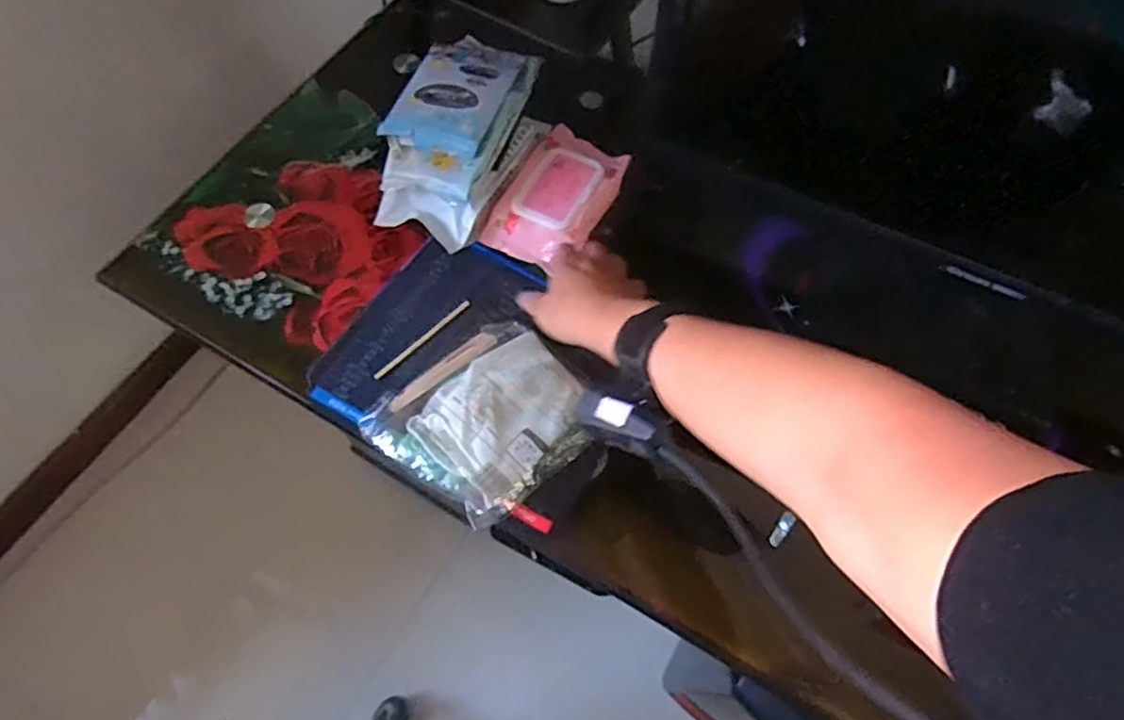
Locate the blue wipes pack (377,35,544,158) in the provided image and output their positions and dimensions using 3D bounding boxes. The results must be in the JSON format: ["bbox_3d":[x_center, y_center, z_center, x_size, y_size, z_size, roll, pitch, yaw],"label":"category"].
[{"bbox_3d":[-0.094,-0.255,0.636,0.100,0.027,0.152,22,67,9],"label":"blue wipes pack"}]

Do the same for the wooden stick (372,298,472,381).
[{"bbox_3d":[-0.128,-0.019,0.622,0.110,0.005,0.007,-41,73,-18],"label":"wooden stick"}]

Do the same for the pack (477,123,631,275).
[{"bbox_3d":[-0.003,-0.165,0.667,0.093,0.026,0.157,27,67,10],"label":"pack"}]

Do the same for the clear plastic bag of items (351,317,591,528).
[{"bbox_3d":[-0.064,0.047,0.566,0.164,0.029,0.143,-35,71,-16],"label":"clear plastic bag of items"}]

